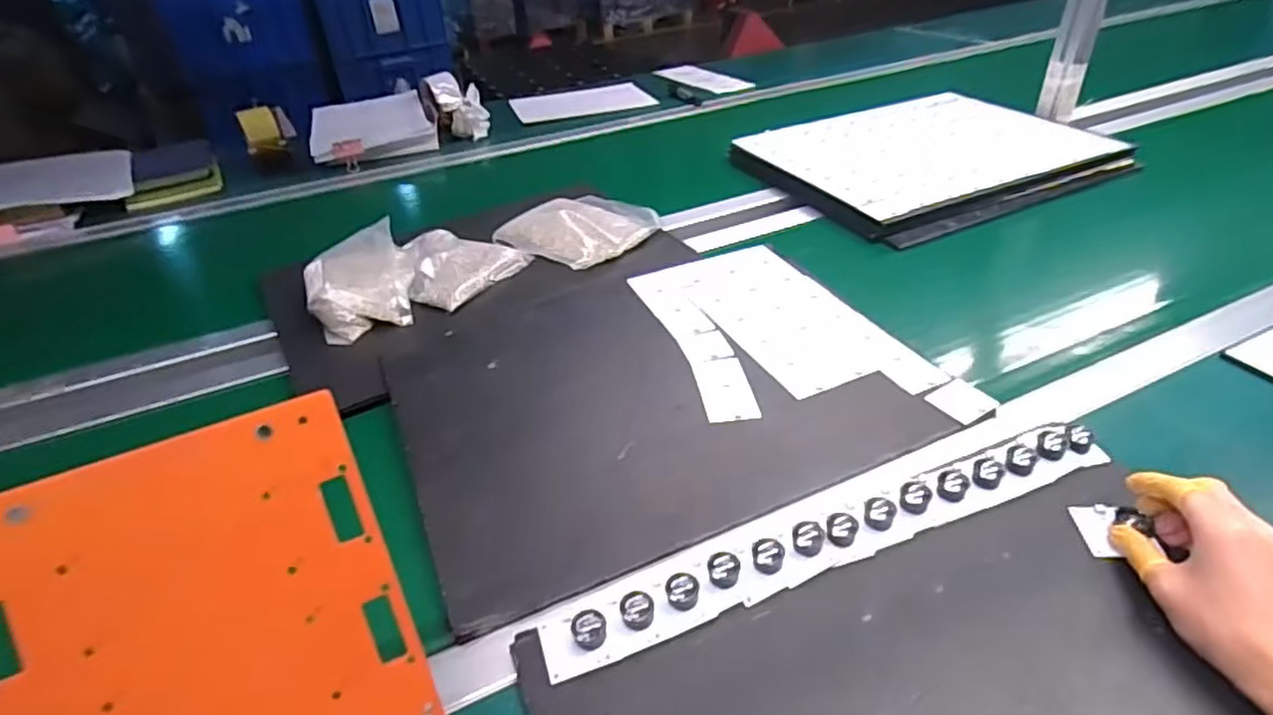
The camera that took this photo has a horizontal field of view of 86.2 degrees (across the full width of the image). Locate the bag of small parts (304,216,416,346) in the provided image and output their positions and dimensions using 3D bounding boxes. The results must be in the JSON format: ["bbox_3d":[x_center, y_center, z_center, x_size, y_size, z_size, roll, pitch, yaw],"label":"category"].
[{"bbox_3d":[-0.326,-0.091,0.798,0.118,0.047,0.165,-15,37,-15],"label":"bag of small parts"}]

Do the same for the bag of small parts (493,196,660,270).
[{"bbox_3d":[-0.079,-0.179,0.907,0.177,0.024,0.172,21,43,30],"label":"bag of small parts"}]

